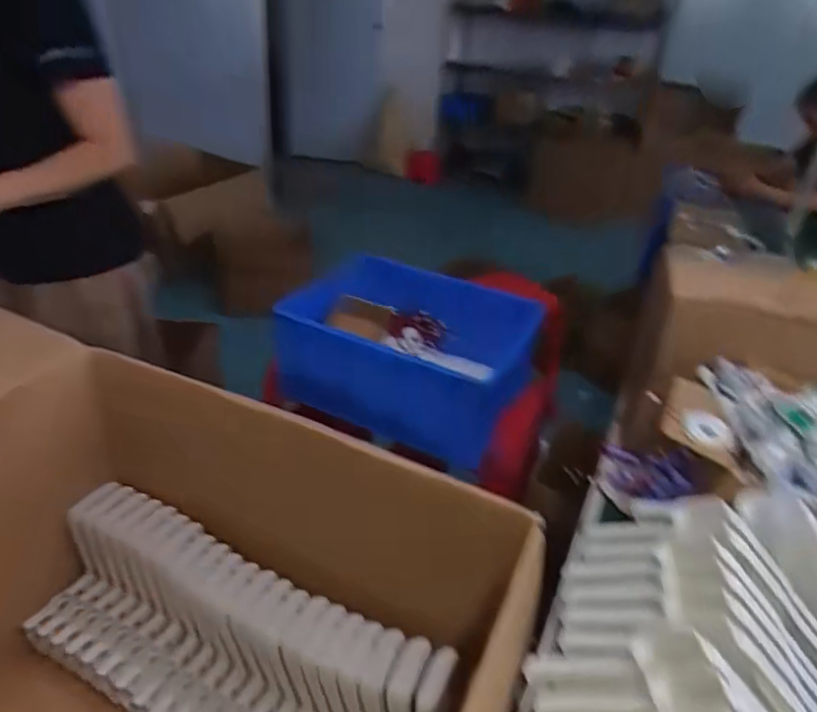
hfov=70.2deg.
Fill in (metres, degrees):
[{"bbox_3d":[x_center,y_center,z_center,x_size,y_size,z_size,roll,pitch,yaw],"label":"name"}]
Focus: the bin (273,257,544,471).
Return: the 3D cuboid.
[{"bbox_3d":[-0.006,0.005,1.439,0.557,0.305,0.363,18,35,19],"label":"bin"}]

